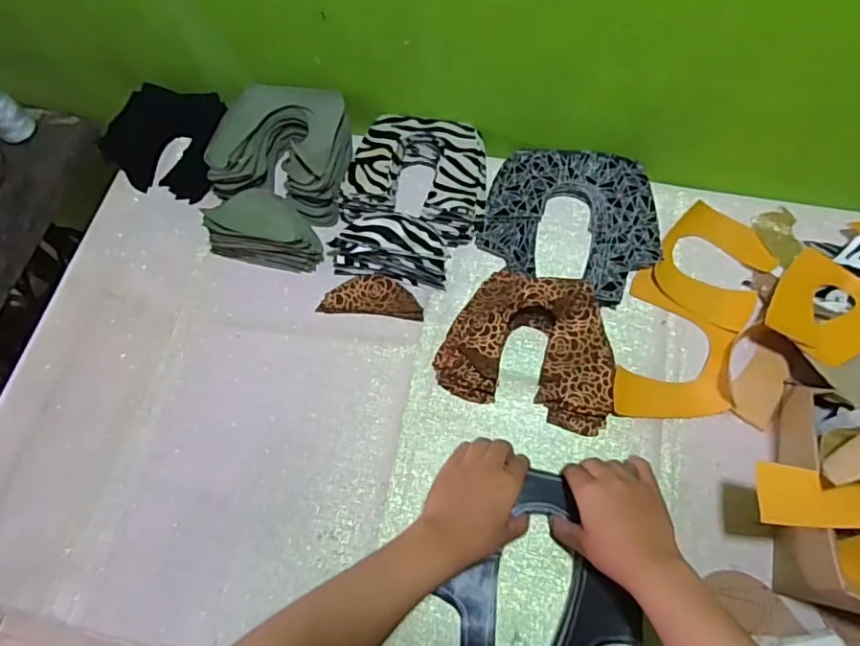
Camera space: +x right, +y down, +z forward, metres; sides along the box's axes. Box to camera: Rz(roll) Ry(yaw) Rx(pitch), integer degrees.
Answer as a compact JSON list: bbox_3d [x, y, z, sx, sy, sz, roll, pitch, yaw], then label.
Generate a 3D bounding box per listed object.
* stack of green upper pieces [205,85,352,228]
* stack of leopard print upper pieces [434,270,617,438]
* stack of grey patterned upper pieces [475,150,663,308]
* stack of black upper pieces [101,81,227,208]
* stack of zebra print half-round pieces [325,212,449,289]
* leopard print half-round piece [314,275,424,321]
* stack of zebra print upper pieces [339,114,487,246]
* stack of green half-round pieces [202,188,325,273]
[{"bbox_3d":[-0.170,-0.208,0.693,0.162,0.061,0.141,12,69,8],"label":"stack of green upper pieces"},{"bbox_3d":[0.106,0.023,0.596,0.173,0.046,0.137,16,69,9],"label":"stack of leopard print upper pieces"},{"bbox_3d":[0.160,-0.110,0.657,0.189,0.035,0.182,10,68,7],"label":"stack of grey patterned upper pieces"},{"bbox_3d":[-0.326,-0.230,0.716,0.153,0.040,0.130,12,69,8],"label":"stack of black upper pieces"},{"bbox_3d":[-0.045,-0.085,0.635,0.134,0.067,0.058,10,68,7],"label":"stack of zebra print half-round pieces"},{"bbox_3d":[-0.063,-0.030,0.643,0.113,0.011,0.046,6,68,5],"label":"leopard print half-round piece"},{"bbox_3d":[-0.009,-0.173,0.674,0.163,0.046,0.141,12,69,8],"label":"stack of zebra print upper pieces"},{"bbox_3d":[-0.184,-0.106,0.644,0.130,0.072,0.061,10,68,7],"label":"stack of green half-round pieces"}]

